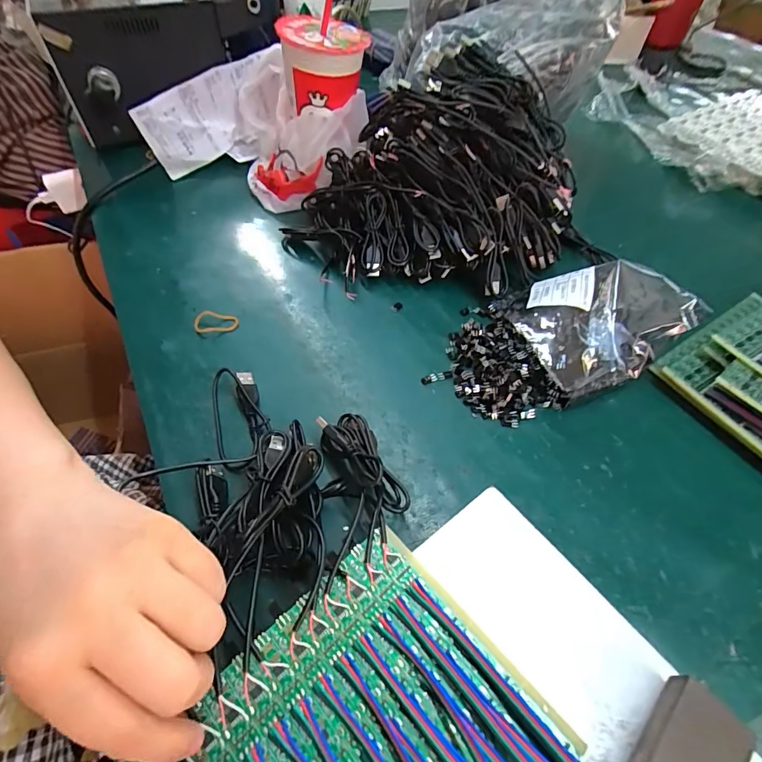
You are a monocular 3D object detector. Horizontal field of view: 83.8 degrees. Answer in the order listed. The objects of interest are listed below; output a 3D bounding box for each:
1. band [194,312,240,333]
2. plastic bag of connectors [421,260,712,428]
[{"bbox_3d":[-0.145,-0.051,0.374,0.034,0.007,0.025,10,55,5],"label":"band"},{"bbox_3d":[0.132,-0.043,0.341,0.192,0.054,0.115,-17,57,-13],"label":"plastic bag of connectors"}]

